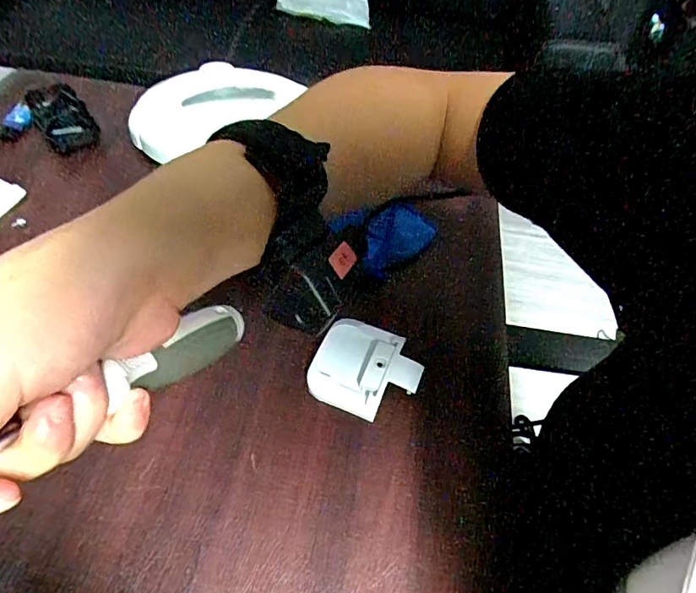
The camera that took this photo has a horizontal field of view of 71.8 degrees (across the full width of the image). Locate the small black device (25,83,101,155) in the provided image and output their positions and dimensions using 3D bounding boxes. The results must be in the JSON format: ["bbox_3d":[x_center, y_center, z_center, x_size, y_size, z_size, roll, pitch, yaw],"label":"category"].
[{"bbox_3d":[-0.321,-0.199,0.542,0.051,0.030,0.101,-29,59,-24],"label":"small black device"}]

